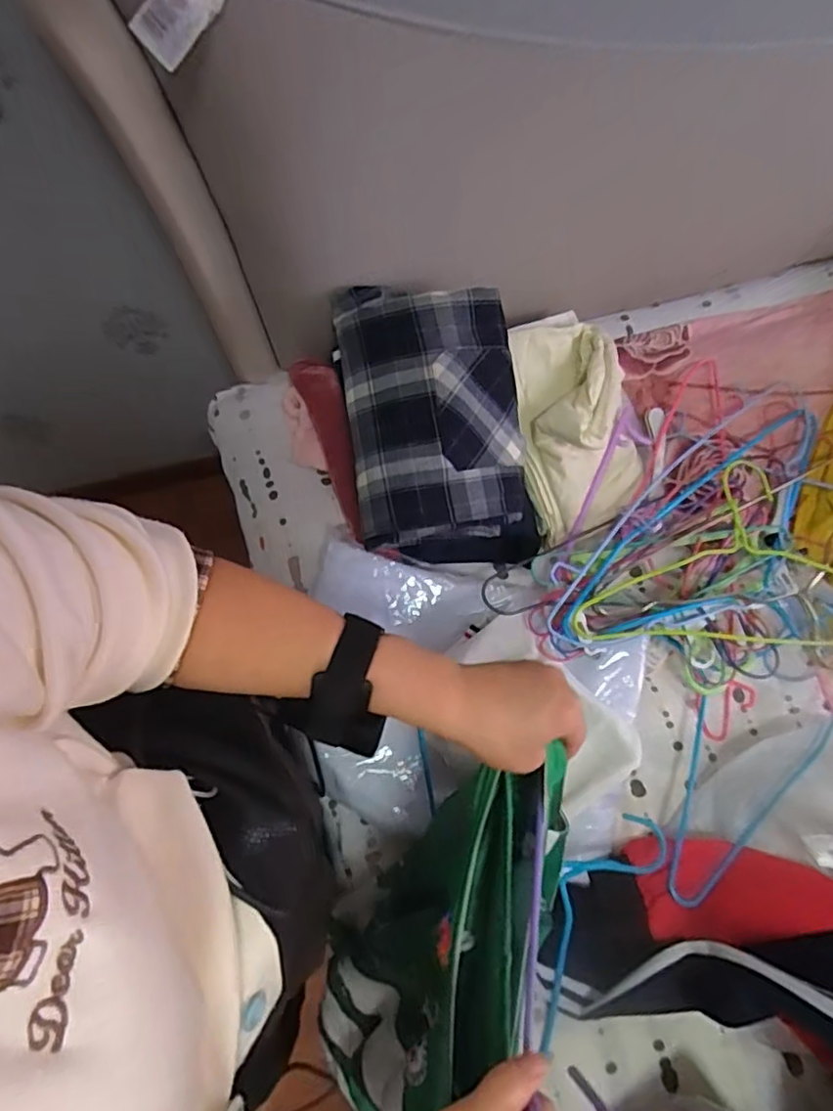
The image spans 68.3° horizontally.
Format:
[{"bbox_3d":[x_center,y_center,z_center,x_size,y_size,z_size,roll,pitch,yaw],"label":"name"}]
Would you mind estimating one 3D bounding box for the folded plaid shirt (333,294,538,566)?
[{"bbox_3d":[0.023,-0.124,0.637,0.183,0.120,0.290,-9,85,-7],"label":"folded plaid shirt"}]

